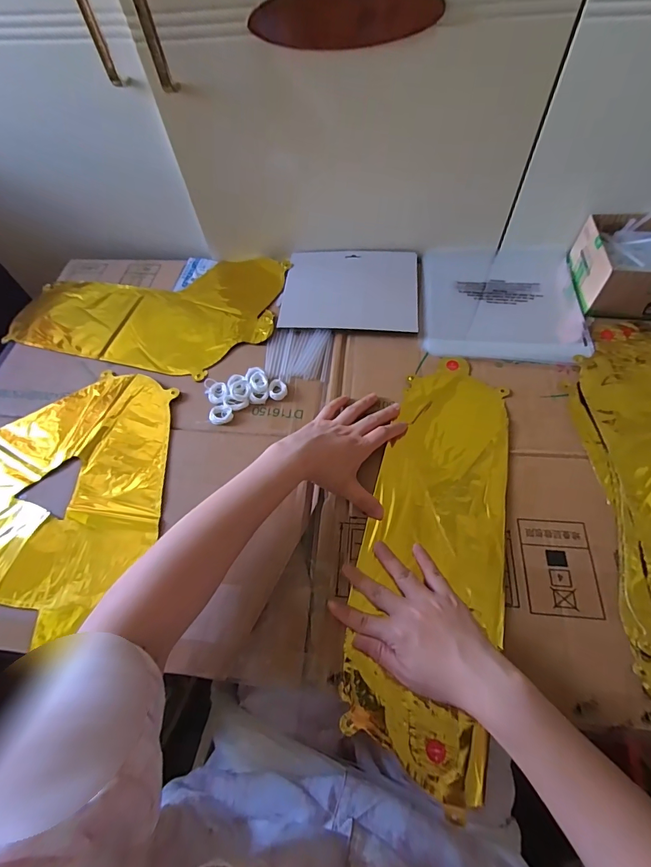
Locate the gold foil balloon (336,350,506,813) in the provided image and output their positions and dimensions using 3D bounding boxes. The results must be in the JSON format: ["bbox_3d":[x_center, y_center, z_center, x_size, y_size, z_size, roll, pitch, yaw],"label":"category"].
[{"bbox_3d":[0.115,0.099,0.413,0.134,0.013,0.421,11,63,10],"label":"gold foil balloon"}]

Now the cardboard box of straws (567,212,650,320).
[{"bbox_3d":[0.442,-0.221,0.525,0.184,0.061,0.142,4,61,6],"label":"cardboard box of straws"}]

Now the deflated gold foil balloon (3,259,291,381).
[{"bbox_3d":[-0.263,-0.196,0.601,0.386,0.015,0.234,12,62,10],"label":"deflated gold foil balloon"}]

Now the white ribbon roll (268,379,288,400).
[{"bbox_3d":[-0.059,-0.055,0.497,0.023,0.006,0.028,-3,60,2],"label":"white ribbon roll"}]

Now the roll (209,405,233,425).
[{"bbox_3d":[-0.127,-0.024,0.482,0.027,0.004,0.026,-2,60,3],"label":"roll"}]

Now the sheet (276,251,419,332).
[{"bbox_3d":[0.036,-0.210,0.573,0.189,0.006,0.153,3,61,7],"label":"sheet"}]

